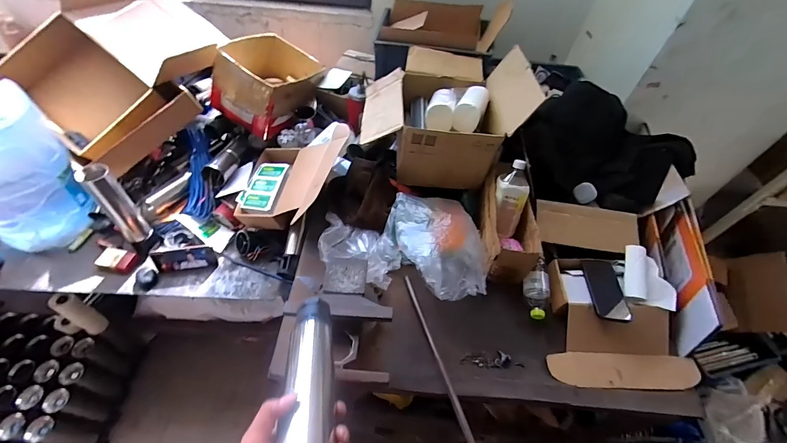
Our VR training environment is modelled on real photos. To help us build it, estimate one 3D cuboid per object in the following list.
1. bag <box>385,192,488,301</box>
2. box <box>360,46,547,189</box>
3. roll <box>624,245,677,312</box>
[{"bbox_3d":[0.118,0.048,0.874,0.207,0.133,0.286,-23,57,-22],"label":"bag"},{"bbox_3d":[0.132,-0.362,1.021,0.415,0.267,0.426,3,51,-3],"label":"box"},{"bbox_3d":[0.644,0.146,0.877,0.118,0.050,0.136,17,72,7],"label":"roll"}]

